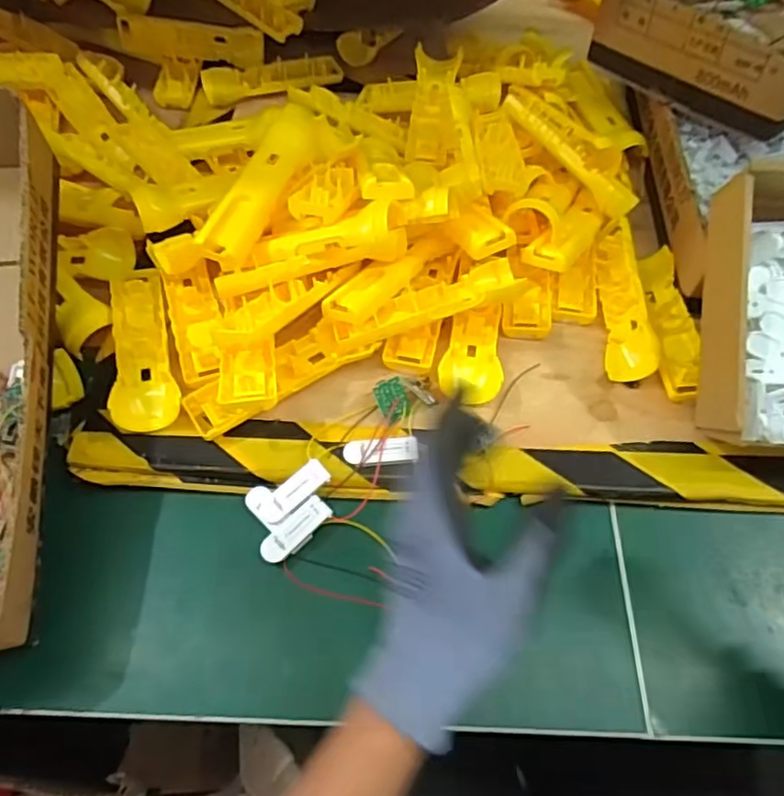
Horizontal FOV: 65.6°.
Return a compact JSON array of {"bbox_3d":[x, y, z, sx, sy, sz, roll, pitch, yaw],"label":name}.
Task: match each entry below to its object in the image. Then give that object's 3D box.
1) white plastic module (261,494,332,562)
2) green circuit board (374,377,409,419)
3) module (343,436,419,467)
[{"bbox_3d":[-0.071,0.099,0.449,0.057,0.010,0.020,-40,71,-19],"label":"white plastic module"},{"bbox_3d":[0.001,0.001,0.492,0.025,0.004,0.032,-20,87,-11],"label":"green circuit board"},{"bbox_3d":[-0.009,0.042,0.471,0.056,0.010,0.022,1,63,-2],"label":"module"}]

